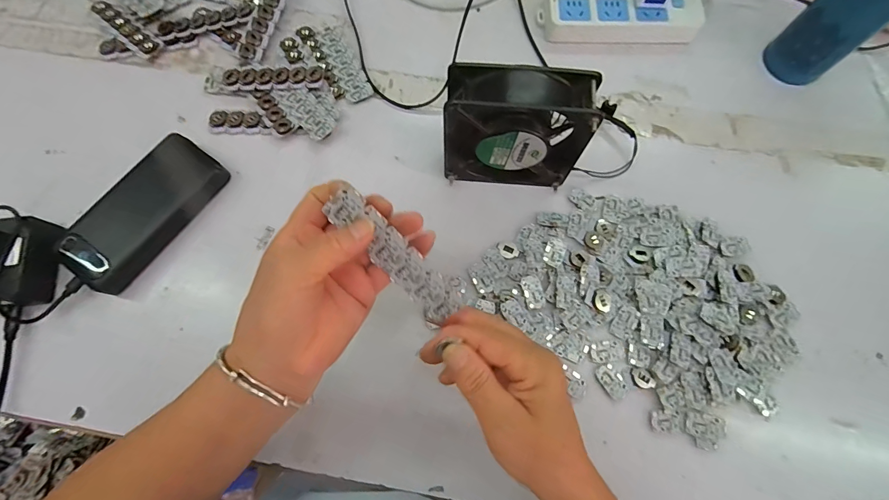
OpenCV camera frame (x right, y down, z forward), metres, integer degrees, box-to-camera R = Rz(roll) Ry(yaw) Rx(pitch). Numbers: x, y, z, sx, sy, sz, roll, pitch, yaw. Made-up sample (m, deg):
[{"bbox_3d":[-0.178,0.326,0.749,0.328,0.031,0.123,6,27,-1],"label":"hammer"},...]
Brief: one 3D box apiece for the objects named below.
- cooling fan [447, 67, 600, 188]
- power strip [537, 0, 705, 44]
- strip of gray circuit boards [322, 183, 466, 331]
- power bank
[{"bbox_3d":[0.061,-0.101,0.340,0.117,0.115,0.047,8,73,3],"label":"cooling fan"},{"bbox_3d":[0.199,-0.268,0.433,0.169,0.033,0.067,3,73,2],"label":"power strip"},{"bbox_3d":[-0.030,0.003,0.247,0.037,0.005,0.107,-37,103,26],"label":"strip of gray circuit boards"},{"bbox_3d":[-0.290,-0.038,0.371,0.071,0.025,0.155,33,76,10],"label":"power bank"}]

